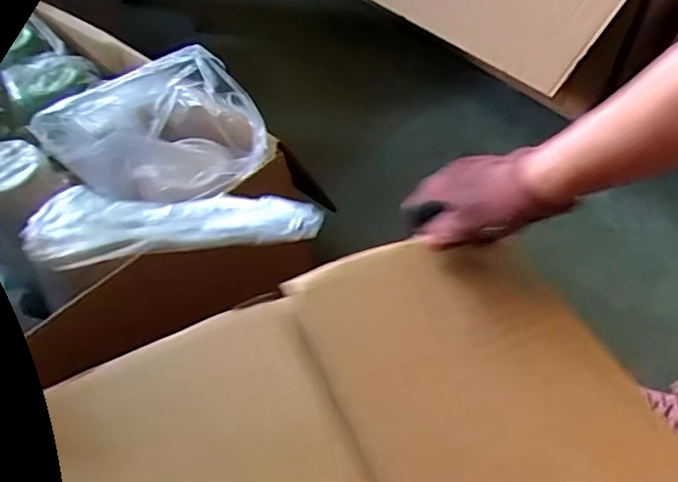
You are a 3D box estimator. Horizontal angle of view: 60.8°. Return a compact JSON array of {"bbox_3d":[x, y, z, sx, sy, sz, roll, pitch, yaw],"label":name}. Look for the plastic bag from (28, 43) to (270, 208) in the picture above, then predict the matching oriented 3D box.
[{"bbox_3d":[-0.188,-0.109,0.602,0.195,0.104,0.167,-29,56,-21],"label":"plastic bag"}]

